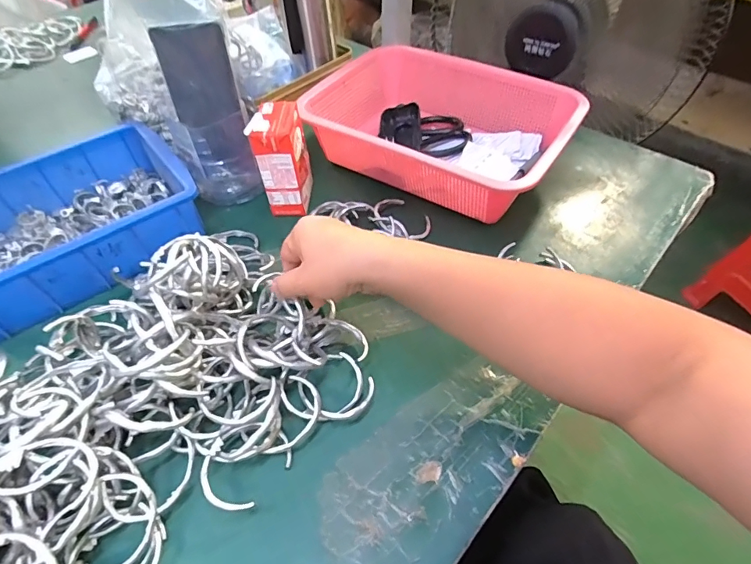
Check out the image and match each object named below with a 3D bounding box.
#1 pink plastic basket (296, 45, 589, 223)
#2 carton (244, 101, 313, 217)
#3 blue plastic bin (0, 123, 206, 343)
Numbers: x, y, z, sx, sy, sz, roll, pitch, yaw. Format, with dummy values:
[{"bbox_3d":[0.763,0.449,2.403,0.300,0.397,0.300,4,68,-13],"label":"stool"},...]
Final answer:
[{"bbox_3d":[0.077,-0.193,0.541,0.293,0.082,0.212,24,56,17],"label":"pink plastic basket"},{"bbox_3d":[-0.102,-0.139,0.494,0.047,0.107,0.067,5,52,3],"label":"carton"},{"bbox_3d":[-0.324,-0.063,0.471,0.235,0.080,0.175,-33,59,-24],"label":"blue plastic bin"}]

